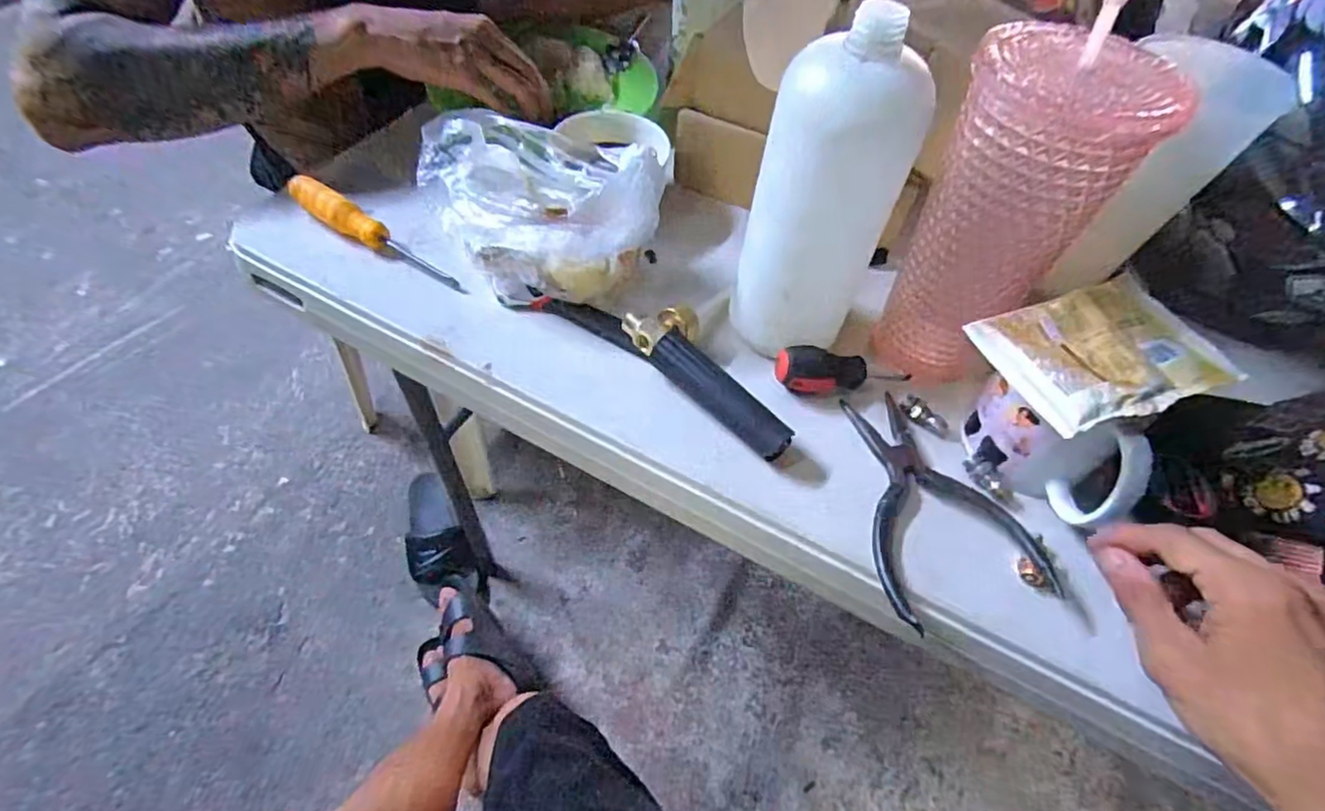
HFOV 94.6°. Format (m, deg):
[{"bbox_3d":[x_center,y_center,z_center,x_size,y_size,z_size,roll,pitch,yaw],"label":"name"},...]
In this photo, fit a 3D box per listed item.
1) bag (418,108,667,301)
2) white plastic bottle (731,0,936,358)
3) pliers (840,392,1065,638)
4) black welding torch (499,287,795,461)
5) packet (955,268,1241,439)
[{"bbox_3d":[-0.096,-0.160,0.460,0.125,0.097,0.175,-33,62,-24],"label":"bag"},{"bbox_3d":[0.095,-0.118,0.380,0.083,0.199,0.067,26,56,15],"label":"white plastic bottle"},{"bbox_3d":[0.159,0.054,0.381,0.096,0.016,0.153,-11,55,-11],"label":"pliers"},{"bbox_3d":[-0.001,-0.044,0.427,0.219,0.028,0.062,31,58,18],"label":"black welding torch"},{"bbox_3d":[0.247,-0.031,0.341,0.121,0.011,0.081,-14,56,-14],"label":"packet"}]

